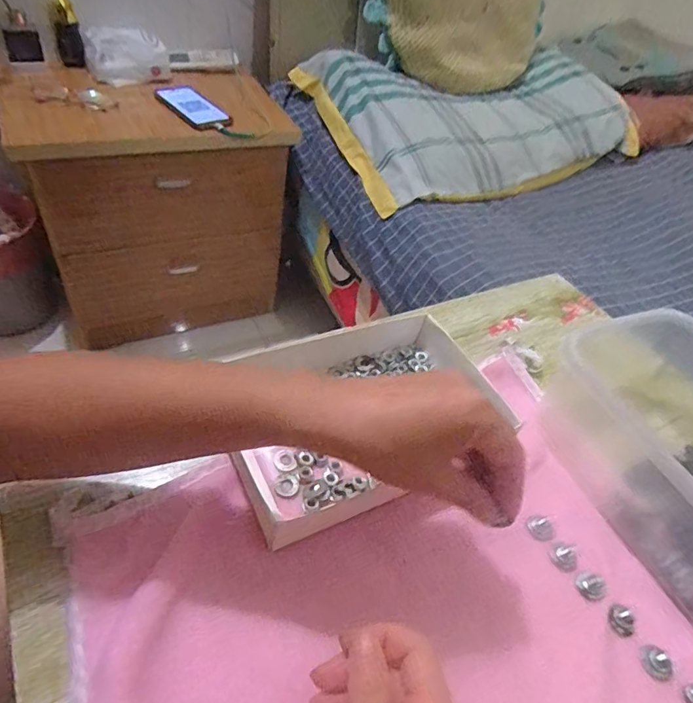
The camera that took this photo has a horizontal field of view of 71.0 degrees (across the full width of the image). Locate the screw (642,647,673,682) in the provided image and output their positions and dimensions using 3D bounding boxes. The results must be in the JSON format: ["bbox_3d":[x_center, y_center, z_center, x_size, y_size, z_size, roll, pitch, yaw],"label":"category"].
[{"bbox_3d":[0.189,0.189,0.294,0.016,0.005,0.018,-8,50,-18],"label":"screw"}]

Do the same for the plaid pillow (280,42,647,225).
[{"bbox_3d":[0.277,-0.509,1.009,0.716,0.078,0.462,-17,67,-24],"label":"plaid pillow"}]

